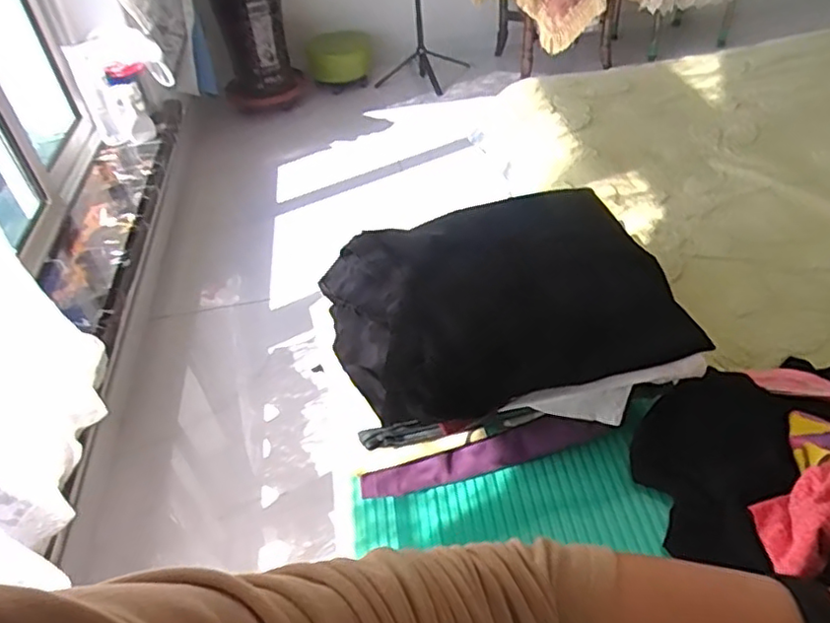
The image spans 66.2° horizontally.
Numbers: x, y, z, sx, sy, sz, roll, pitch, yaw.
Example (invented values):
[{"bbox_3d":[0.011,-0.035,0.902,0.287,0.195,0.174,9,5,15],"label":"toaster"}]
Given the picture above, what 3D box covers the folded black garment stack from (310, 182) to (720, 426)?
[{"bbox_3d":[0.084,-0.014,0.637,0.326,0.066,0.224,-16,43,-9],"label":"folded black garment stack"}]

